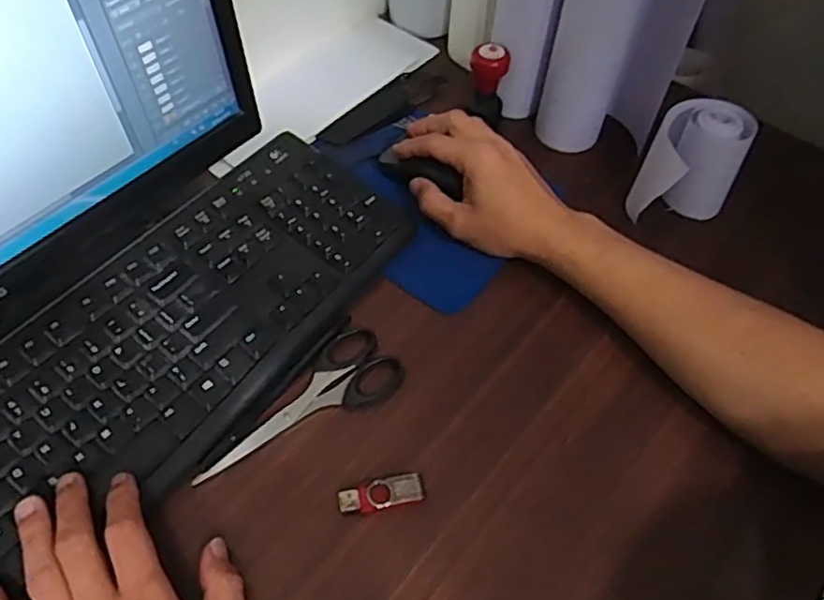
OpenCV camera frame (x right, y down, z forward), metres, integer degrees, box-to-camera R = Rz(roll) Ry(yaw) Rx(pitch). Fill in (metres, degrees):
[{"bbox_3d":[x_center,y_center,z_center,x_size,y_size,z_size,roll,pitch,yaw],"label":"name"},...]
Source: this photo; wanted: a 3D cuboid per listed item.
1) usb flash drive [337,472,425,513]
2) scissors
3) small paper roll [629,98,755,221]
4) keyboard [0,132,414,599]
[{"bbox_3d":[-0.019,0.121,0.411,0.053,0.005,0.019,-9,55,-10],"label":"usb flash drive"},{"bbox_3d":[-0.077,0.073,0.447,0.150,0.007,0.057,-32,62,-23],"label":"scissors"},{"bbox_3d":[0.228,-0.108,0.542,0.073,0.086,0.079,2,54,-2],"label":"small paper roll"},{"bbox_3d":[-0.182,0.039,0.452,0.149,0.025,0.440,34,60,19],"label":"keyboard"}]

